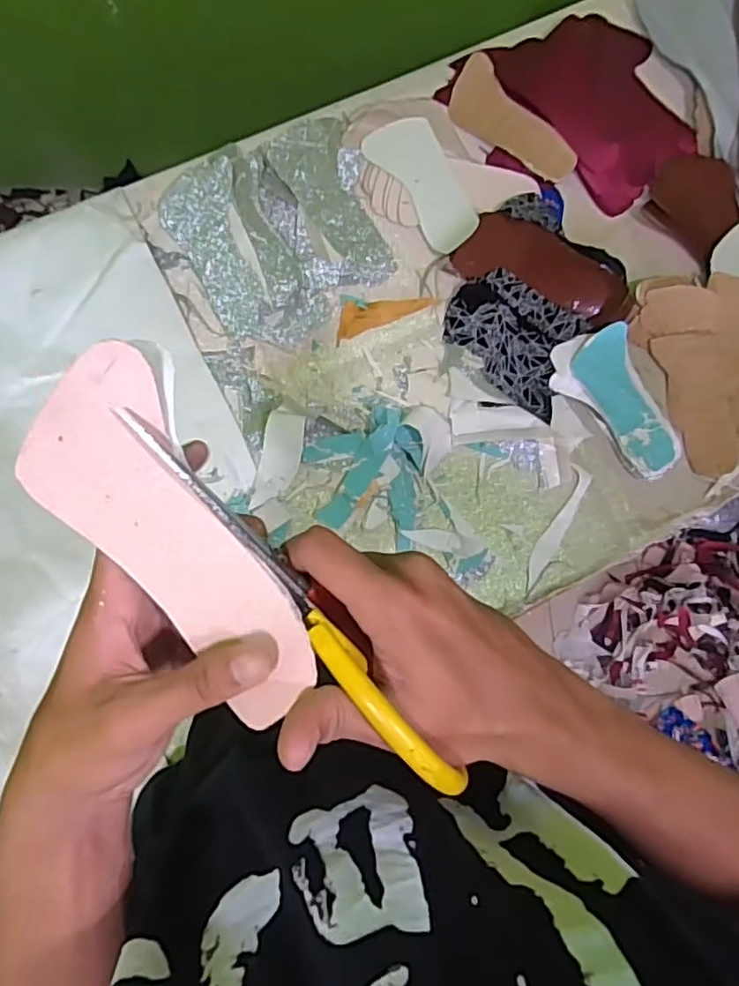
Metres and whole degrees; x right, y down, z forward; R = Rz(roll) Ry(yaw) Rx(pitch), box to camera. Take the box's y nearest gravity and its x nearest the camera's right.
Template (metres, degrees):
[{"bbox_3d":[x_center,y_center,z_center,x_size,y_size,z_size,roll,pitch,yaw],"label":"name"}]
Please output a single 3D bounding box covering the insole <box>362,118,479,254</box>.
[{"bbox_3d":[0.062,-0.341,0.689,0.067,0.011,0.154,-36,88,17],"label":"insole"}]

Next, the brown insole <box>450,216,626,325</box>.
[{"bbox_3d":[0.191,-0.249,0.698,0.187,0.026,0.076,21,81,-3],"label":"brown insole"}]

